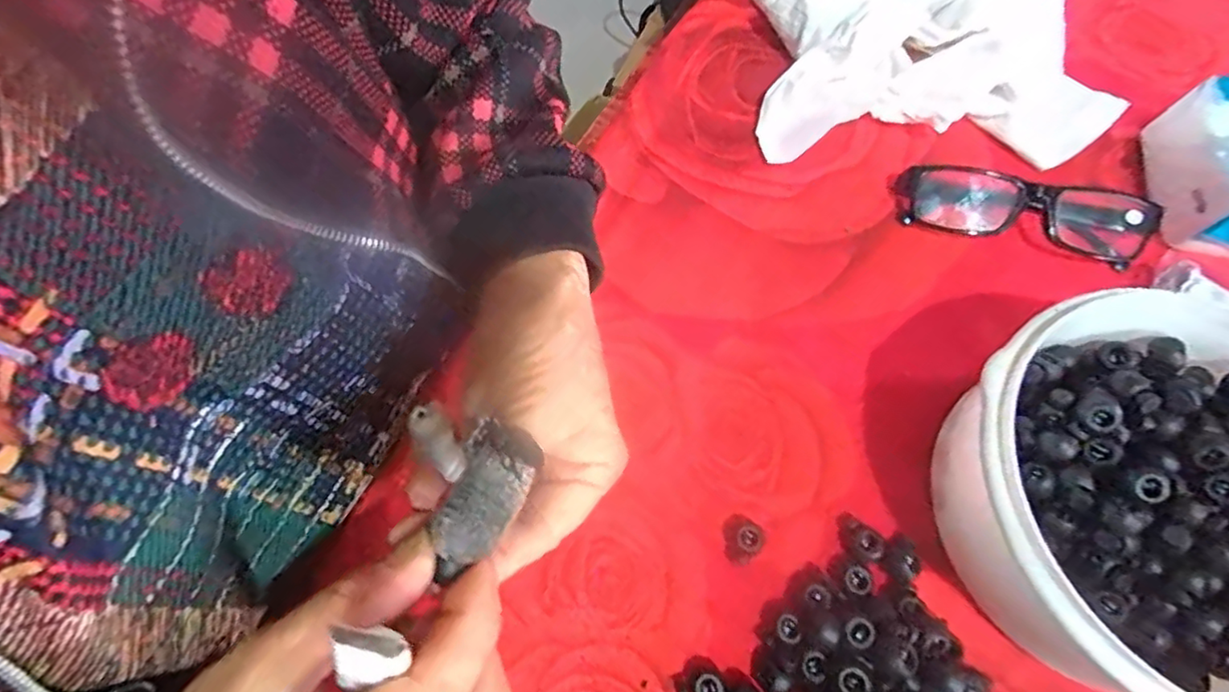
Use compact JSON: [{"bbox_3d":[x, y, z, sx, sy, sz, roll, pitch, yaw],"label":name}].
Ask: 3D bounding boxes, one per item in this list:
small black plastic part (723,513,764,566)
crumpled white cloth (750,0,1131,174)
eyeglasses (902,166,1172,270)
[{"bbox_3d":[0.059,0.087,0.274,0.016,0.013,0.022,-2,66,-4],"label":"small black plastic part"},{"bbox_3d":[0.209,-0.236,0.397,0.229,0.058,0.260,3,66,-2],"label":"crumpled white cloth"},{"bbox_3d":[0.236,-0.079,0.344,0.137,0.029,0.044,15,66,4],"label":"eyeglasses"}]

